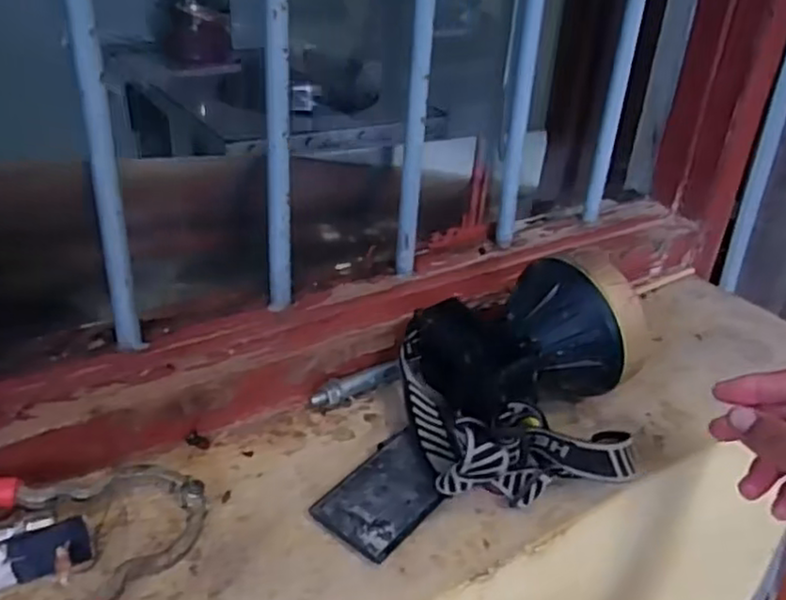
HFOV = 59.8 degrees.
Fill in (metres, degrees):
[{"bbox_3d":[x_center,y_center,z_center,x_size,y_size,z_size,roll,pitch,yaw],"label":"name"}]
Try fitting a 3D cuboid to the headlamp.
[{"bbox_3d":[0.088,0.041,0.419,0.147,0.088,0.137,3,31,-2],"label":"headlamp"}]

